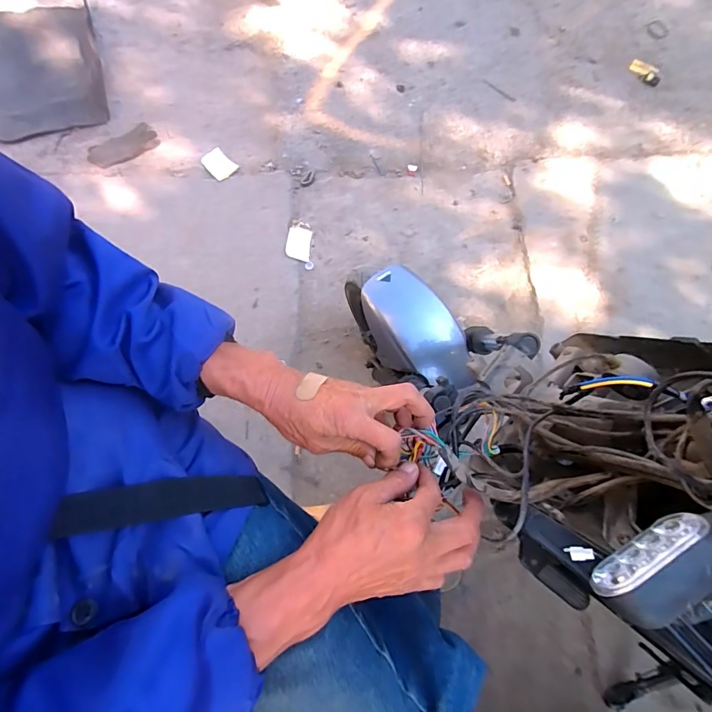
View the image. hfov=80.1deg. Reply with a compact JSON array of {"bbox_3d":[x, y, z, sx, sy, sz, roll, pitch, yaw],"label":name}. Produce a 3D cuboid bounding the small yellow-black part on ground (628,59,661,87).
[{"bbox_3d":[0.934,-0.915,1.367,0.102,0.011,0.082,27,75,6],"label":"small yellow-black part on ground"}]

